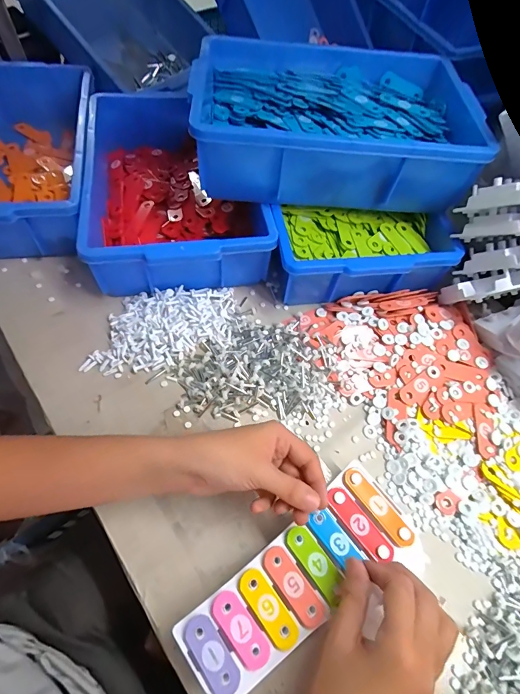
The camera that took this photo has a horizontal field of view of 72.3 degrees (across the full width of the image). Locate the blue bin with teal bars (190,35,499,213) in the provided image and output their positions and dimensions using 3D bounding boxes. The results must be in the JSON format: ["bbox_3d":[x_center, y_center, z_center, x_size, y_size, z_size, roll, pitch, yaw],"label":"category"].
[{"bbox_3d":[0.095,-0.318,0.501,0.355,0.100,0.255,2,61,-4],"label":"blue bin with teal bars"}]

